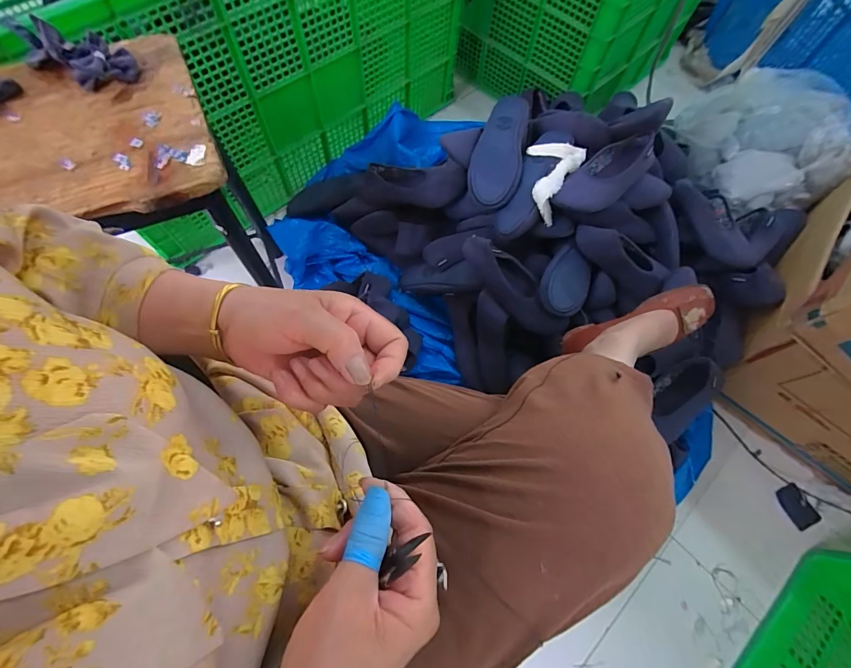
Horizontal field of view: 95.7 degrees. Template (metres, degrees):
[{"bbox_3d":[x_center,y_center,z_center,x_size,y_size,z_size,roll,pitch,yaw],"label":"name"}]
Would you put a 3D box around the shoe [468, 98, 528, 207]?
[{"bbox_3d":[0.149,-0.374,0.778,0.099,0.058,0.235,14,91,3],"label":"shoe"}]

